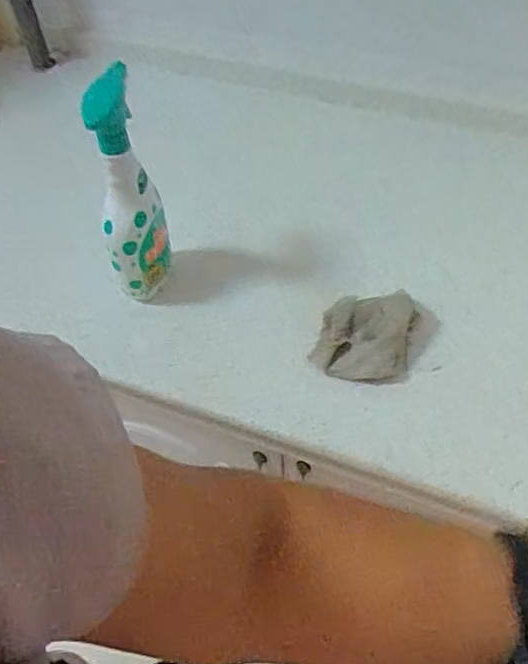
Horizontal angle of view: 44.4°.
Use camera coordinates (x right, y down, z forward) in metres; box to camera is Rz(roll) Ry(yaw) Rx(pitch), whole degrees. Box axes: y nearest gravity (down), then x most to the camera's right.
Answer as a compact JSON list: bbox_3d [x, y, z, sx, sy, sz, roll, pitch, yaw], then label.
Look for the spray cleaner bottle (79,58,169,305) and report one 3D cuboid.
[{"bbox_3d":[-0.144,-0.146,0.688,0.064,0.221,0.107,-12,53,-9],"label":"spray cleaner bottle"}]

